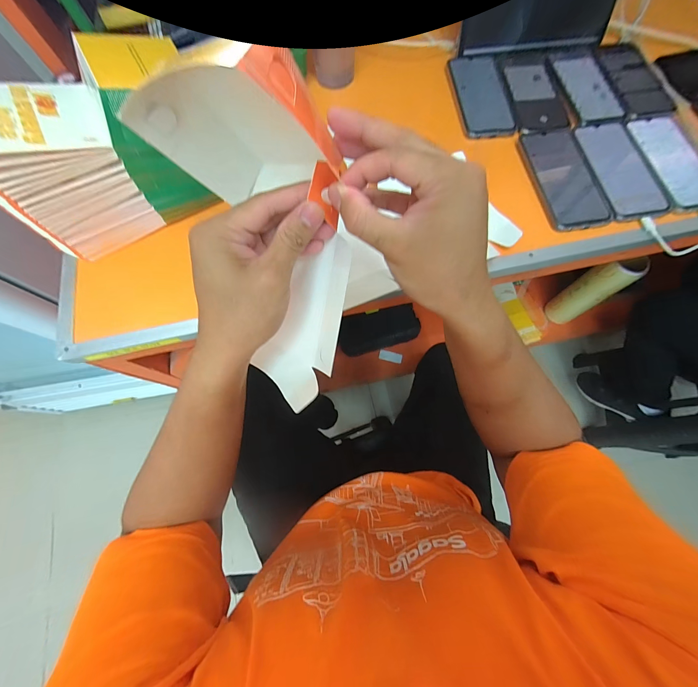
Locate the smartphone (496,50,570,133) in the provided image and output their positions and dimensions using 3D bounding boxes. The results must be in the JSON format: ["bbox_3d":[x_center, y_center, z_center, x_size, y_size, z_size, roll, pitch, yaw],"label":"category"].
[{"bbox_3d":[0.294,-0.404,0.472,0.082,0.010,0.170,-5,72,-2],"label":"smartphone"}]

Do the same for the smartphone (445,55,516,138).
[{"bbox_3d":[0.208,-0.394,0.470,0.082,0.010,0.169,-5,72,-2],"label":"smartphone"}]

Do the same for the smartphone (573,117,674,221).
[{"bbox_3d":[0.389,-0.253,0.416,0.079,0.013,0.175,-7,72,-3],"label":"smartphone"}]

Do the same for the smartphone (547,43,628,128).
[{"bbox_3d":[0.381,-0.415,0.472,0.080,0.004,0.169,-7,72,-3],"label":"smartphone"}]

